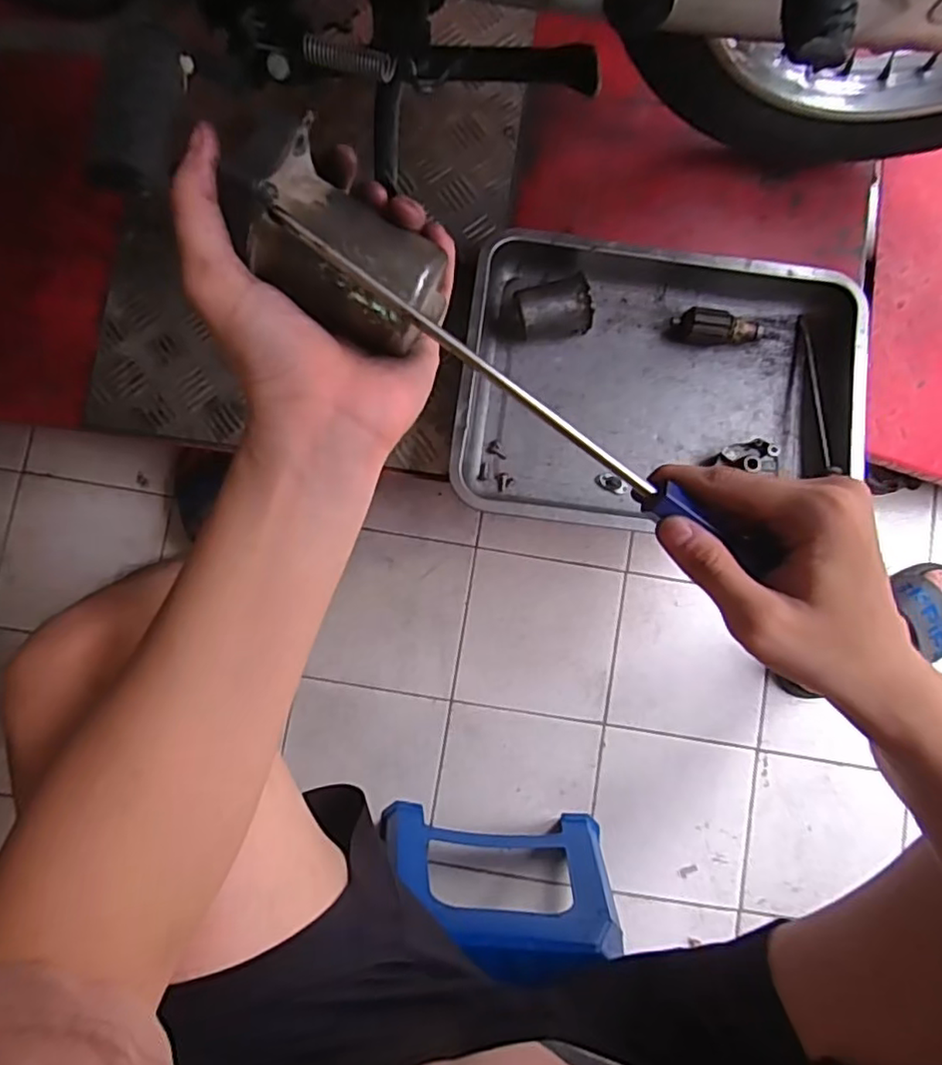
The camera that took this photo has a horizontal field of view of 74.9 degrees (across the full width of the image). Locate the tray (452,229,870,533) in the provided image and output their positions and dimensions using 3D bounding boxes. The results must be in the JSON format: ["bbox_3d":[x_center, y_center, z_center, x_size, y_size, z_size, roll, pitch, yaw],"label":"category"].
[{"bbox_3d":[0.191,-0.145,0.611,0.387,0.045,0.316,2,85,-1],"label":"tray"}]

